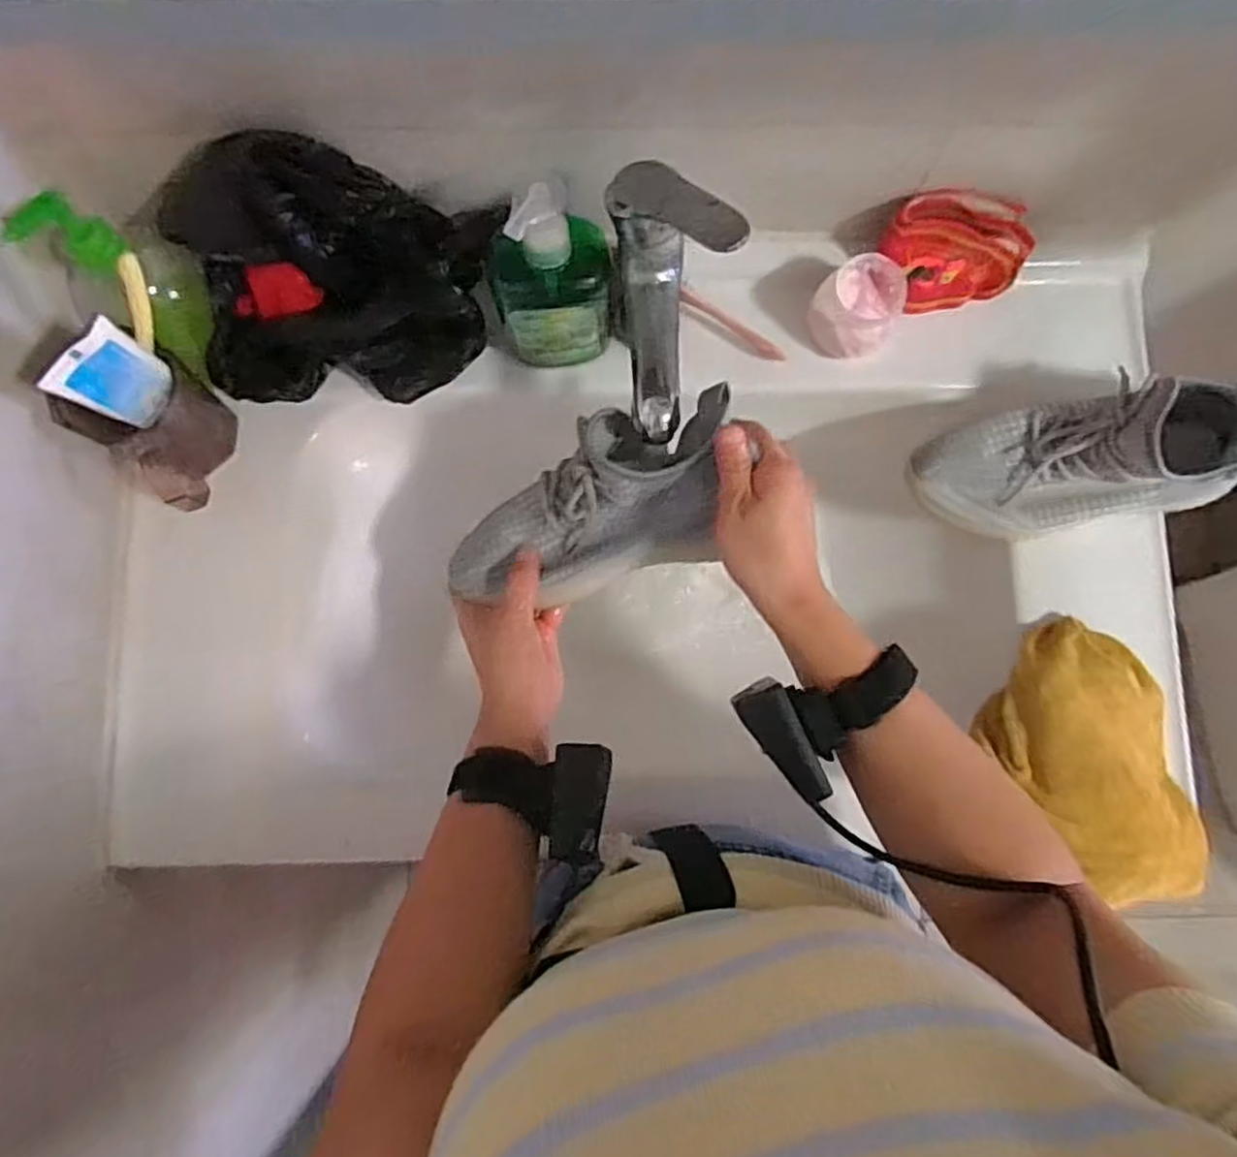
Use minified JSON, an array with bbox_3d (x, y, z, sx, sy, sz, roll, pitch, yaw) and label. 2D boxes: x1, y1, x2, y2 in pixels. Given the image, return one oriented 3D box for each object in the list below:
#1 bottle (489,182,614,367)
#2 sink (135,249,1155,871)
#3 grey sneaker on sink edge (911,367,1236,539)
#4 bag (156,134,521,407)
[{"bbox_3d":[-0.045,-0.199,0.488,0.082,0.155,0.045,-10,83,-2],"label":"bottle"},{"bbox_3d":[0.022,-0.019,0.618,0.790,0.148,0.458,0,83,0],"label":"sink"},{"bbox_3d":[0.343,-0.086,0.517,0.231,0.096,0.090,-5,83,-1],"label":"grey sneaker on sink edge"},{"bbox_3d":[-0.194,-0.206,0.502,0.214,0.127,0.122,-6,83,-1],"label":"bag"}]

